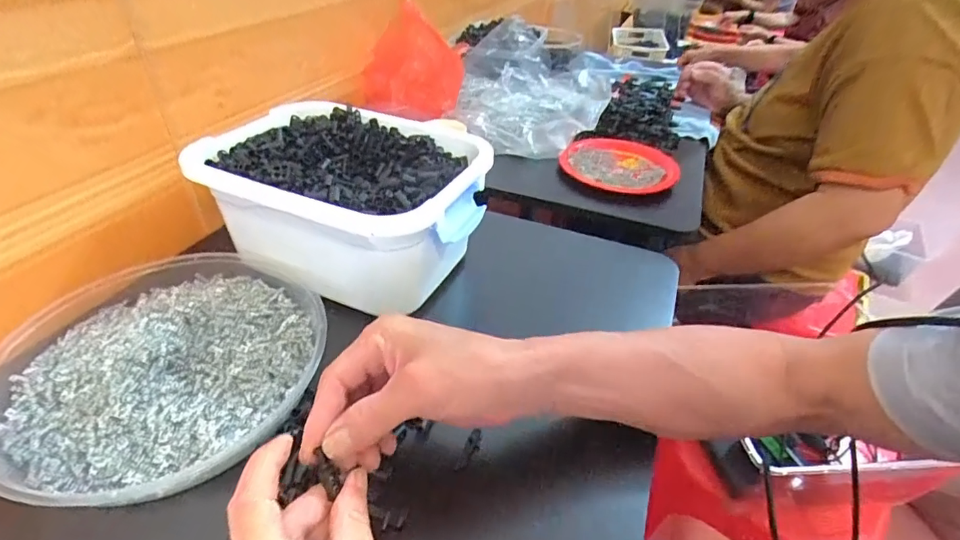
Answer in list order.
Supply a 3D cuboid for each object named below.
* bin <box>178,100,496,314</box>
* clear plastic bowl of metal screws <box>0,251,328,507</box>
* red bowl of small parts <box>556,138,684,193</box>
[{"bbox_3d":[-0.124,-0.070,0.477,0.250,0.105,0.189,18,40,17],"label":"bin"},{"bbox_3d":[-0.239,0.061,0.375,0.213,0.042,0.234,3,38,-2],"label":"clear plastic bowl of metal screws"},{"bbox_3d":[0.206,-0.157,0.716,0.156,0.030,0.163,15,39,14],"label":"red bowl of small parts"}]

